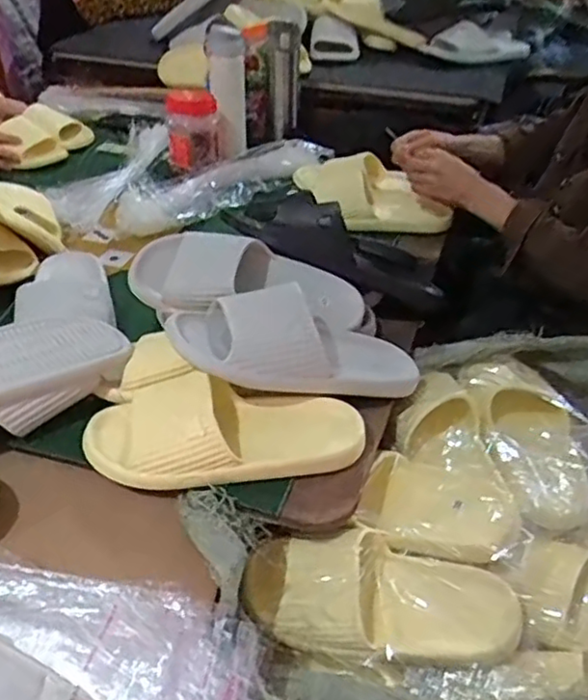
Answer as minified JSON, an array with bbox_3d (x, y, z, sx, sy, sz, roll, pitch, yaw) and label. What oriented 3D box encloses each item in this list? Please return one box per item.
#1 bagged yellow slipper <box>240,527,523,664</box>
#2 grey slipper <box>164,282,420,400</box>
[{"bbox_3d":[0.074,0.221,0.612,0.239,0.064,0.099,7,38,7],"label":"bagged yellow slipper"},{"bbox_3d":[0.012,-0.014,0.694,0.271,0.074,0.121,11,33,-24],"label":"grey slipper"}]

